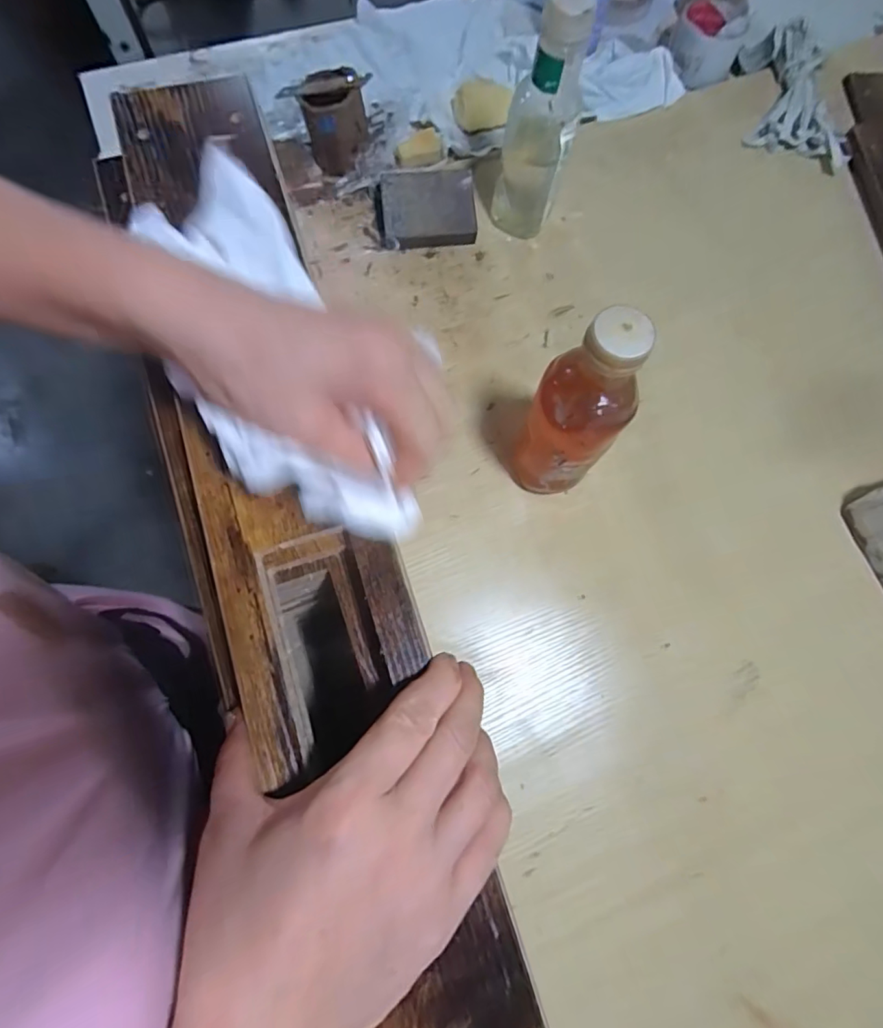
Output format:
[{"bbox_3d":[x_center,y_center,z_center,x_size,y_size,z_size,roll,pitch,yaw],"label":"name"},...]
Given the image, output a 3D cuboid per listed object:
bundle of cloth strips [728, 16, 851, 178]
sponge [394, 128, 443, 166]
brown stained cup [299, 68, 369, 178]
[{"bbox_3d":[0.430,-0.522,0.629,0.118,0.031,0.206,3,74,-1],"label":"bundle of cloth strips"},{"bbox_3d":[-0.025,-0.418,0.587,0.054,0.018,0.031,-21,76,-7],"label":"sponge"},{"bbox_3d":[-0.117,-0.430,0.562,0.065,0.072,0.065,-5,75,-3],"label":"brown stained cup"}]

